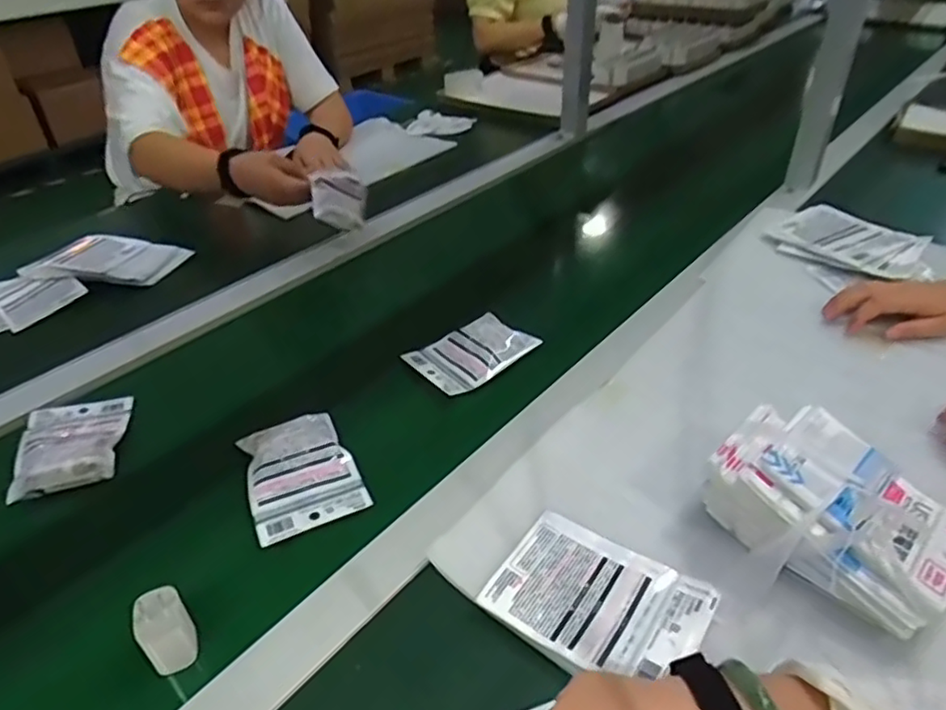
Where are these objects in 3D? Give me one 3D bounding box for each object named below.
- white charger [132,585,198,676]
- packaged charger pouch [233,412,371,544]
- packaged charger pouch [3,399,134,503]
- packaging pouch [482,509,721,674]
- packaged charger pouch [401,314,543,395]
[{"bbox_3d":[-0.222,0.199,0.467,0.034,0.060,0.028,-23,42,-25],"label":"white charger"},{"bbox_3d":[-0.161,0.106,0.598,0.096,0.026,0.123,-19,40,-21],"label":"packaged charger pouch"},{"bbox_3d":[-0.400,0.082,0.642,0.096,0.027,0.131,-14,39,-15],"label":"packaged charger pouch"},{"bbox_3d":[0.093,0.183,0.484,0.146,0.015,0.107,21,43,27],"label":"packaging pouch"},{"bbox_3d":[-0.004,-0.007,0.737,0.124,0.025,0.096,-26,43,-28],"label":"packaged charger pouch"}]

